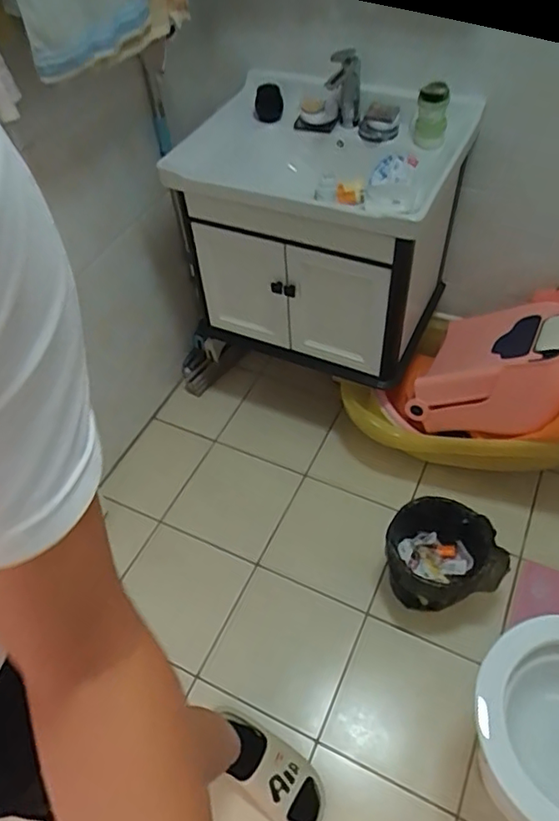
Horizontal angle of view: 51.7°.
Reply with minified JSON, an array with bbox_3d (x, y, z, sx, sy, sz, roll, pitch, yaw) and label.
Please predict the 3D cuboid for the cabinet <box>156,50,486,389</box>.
[{"bbox_3d":[0.103,-0.475,1.485,0.613,0.536,0.503,19,55,17],"label":"cabinet"}]

